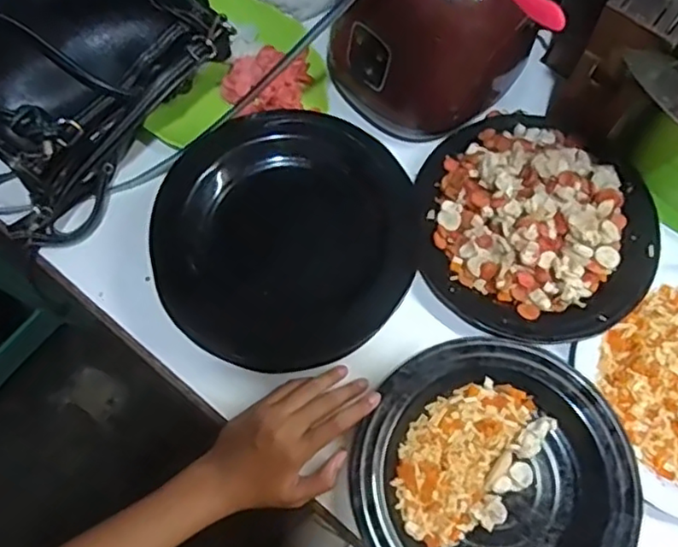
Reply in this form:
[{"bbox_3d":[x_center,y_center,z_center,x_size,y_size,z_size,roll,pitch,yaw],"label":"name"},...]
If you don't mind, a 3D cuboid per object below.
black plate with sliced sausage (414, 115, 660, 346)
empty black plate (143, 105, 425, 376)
[{"bbox_3d":[0.183,-0.050,0.584,0.210,0.031,0.218,1,70,-2],"label":"black plate with sliced sausage"},{"bbox_3d":[-0.048,-0.033,0.554,0.220,0.025,0.224,0,80,2],"label":"empty black plate"}]

